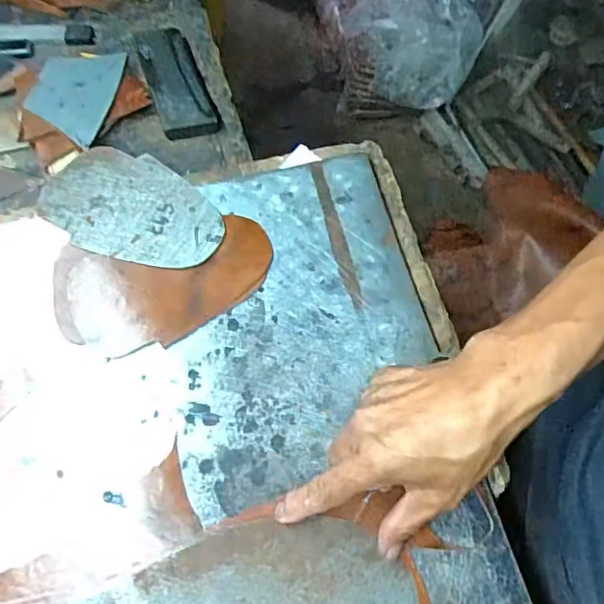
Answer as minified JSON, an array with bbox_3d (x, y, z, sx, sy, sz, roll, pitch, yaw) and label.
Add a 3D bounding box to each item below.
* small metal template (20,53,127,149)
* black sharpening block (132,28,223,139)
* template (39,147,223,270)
[{"bbox_3d":[-0.217,-0.205,0.542,0.068,0.008,0.123,14,59,-8],"label":"small metal template"},{"bbox_3d":[-0.131,-0.228,0.580,0.055,0.015,0.159,-16,65,-15],"label":"black sharpening block"},{"bbox_3d":[-0.143,-0.079,0.477,0.159,0.009,0.096,33,63,10],"label":"template"}]

